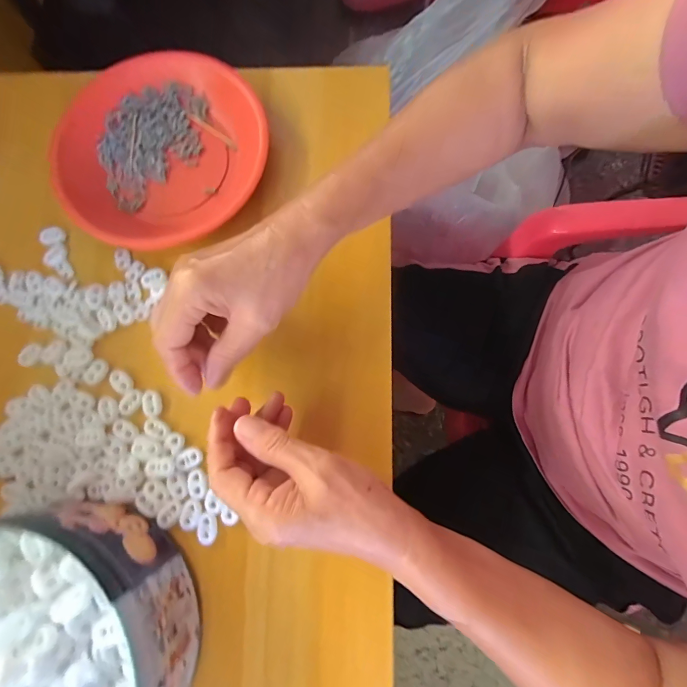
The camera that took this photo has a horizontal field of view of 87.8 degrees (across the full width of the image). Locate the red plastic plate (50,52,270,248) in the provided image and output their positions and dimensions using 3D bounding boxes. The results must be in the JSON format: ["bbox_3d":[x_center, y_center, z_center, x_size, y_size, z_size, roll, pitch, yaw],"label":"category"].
[{"bbox_3d":[-0.167,-0.185,0.333,0.184,0.032,0.171,0,79,-1],"label":"red plastic plate"}]

